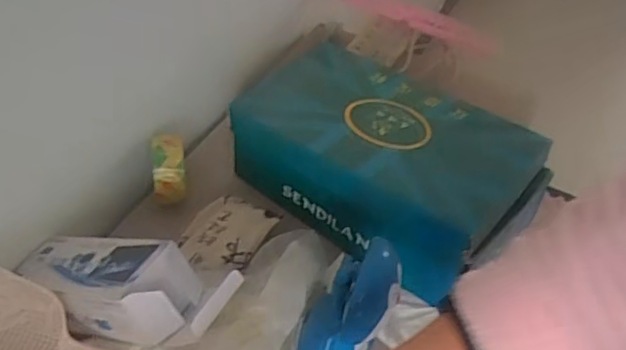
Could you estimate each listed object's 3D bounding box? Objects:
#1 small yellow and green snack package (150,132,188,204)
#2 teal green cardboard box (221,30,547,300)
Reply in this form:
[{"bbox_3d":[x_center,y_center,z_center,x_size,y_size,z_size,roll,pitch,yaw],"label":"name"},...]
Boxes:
[{"bbox_3d":[-0.171,-0.010,0.730,0.037,0.037,0.085,-4,82,-11],"label":"small yellow and green snack package"},{"bbox_3d":[0.089,-0.024,0.749,0.335,0.120,0.204,35,51,24],"label":"teal green cardboard box"}]

